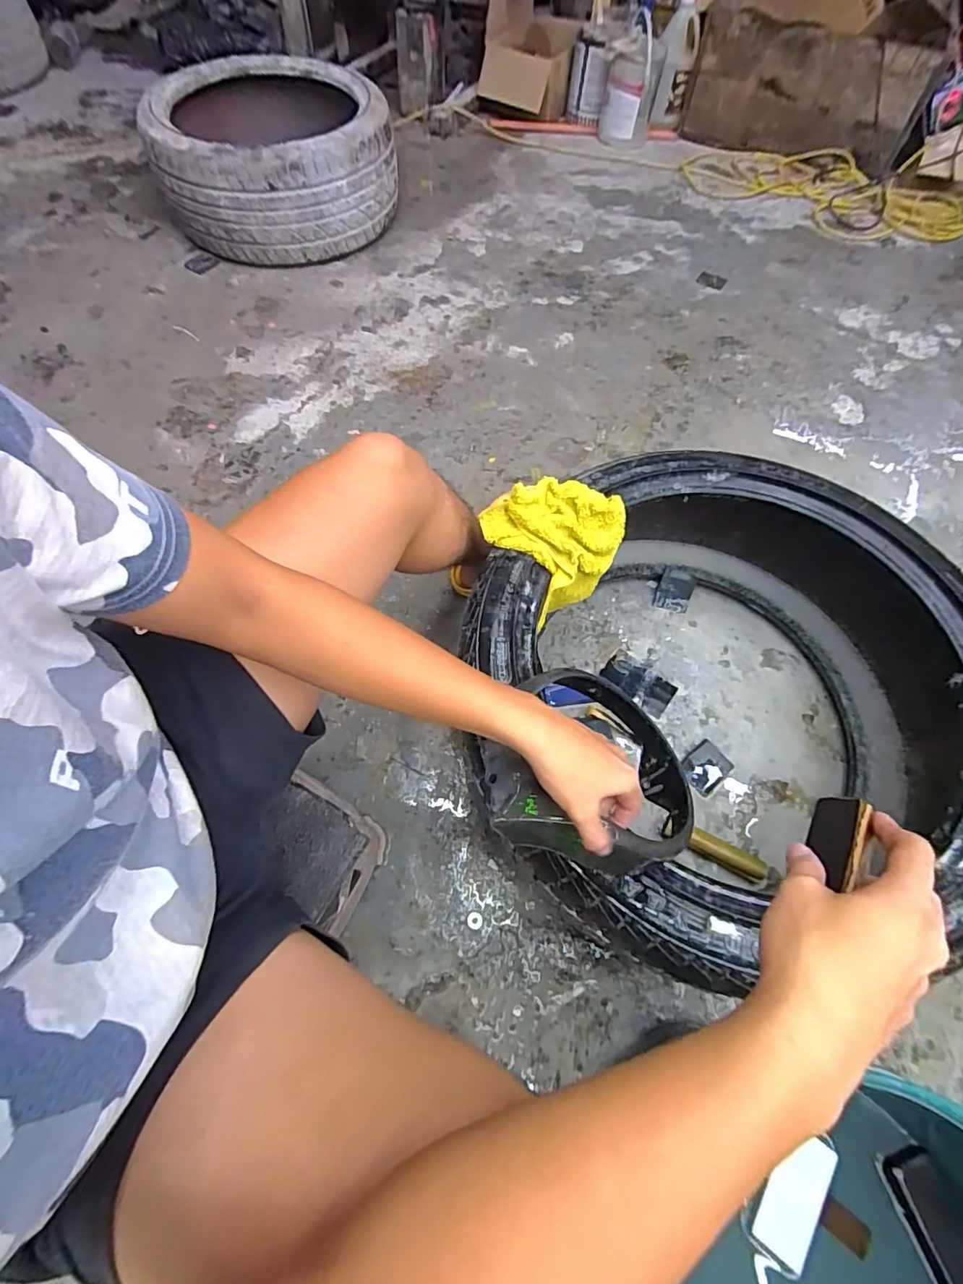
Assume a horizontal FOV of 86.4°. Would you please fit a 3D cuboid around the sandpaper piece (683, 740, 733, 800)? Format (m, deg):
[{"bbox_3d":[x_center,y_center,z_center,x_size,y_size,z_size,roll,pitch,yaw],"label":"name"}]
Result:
[{"bbox_3d":[0.343,0.193,0.782,0.076,0.006,0.059,-37,70,-18],"label":"sandpaper piece"}]

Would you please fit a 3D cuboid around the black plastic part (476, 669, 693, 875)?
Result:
[{"bbox_3d":[0.114,0.135,0.525,0.203,0.141,0.214,1,63,-1],"label":"black plastic part"}]

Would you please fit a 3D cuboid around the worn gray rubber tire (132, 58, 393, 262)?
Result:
[{"bbox_3d":[-0.528,-1.266,1.353,0.572,0.237,0.573,-12,64,-7],"label":"worn gray rubber tire"}]

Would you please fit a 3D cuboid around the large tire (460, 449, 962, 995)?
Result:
[{"bbox_3d":[0.324,0.065,0.695,0.689,0.242,0.604,-40,71,-19],"label":"large tire"}]

